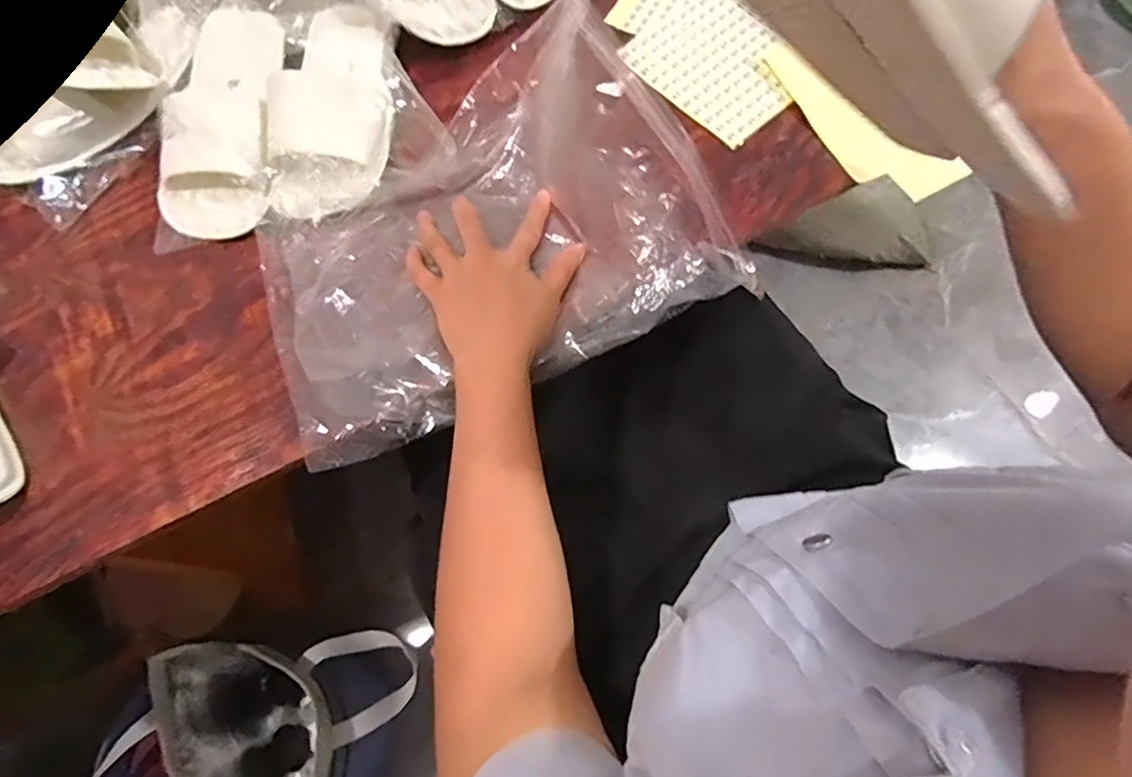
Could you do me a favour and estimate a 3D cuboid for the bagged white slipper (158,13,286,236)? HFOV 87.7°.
[{"bbox_3d":[-0.300,-0.242,0.518,0.100,0.062,0.225,-6,68,-1],"label":"bagged white slipper"}]

